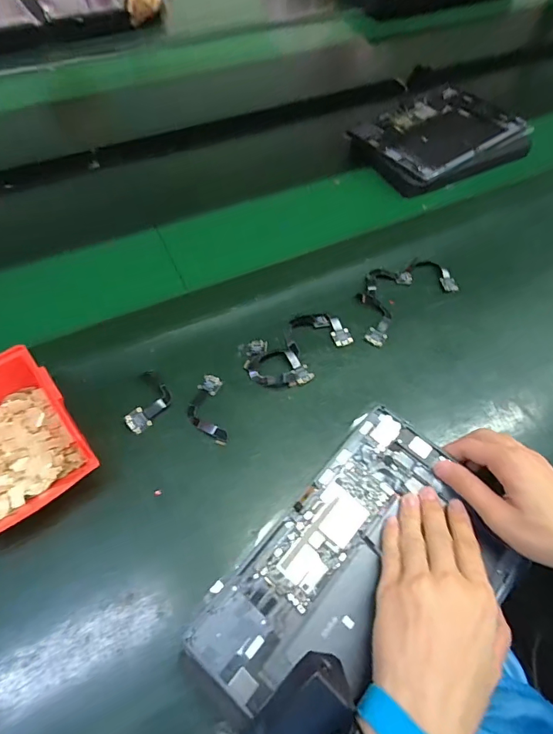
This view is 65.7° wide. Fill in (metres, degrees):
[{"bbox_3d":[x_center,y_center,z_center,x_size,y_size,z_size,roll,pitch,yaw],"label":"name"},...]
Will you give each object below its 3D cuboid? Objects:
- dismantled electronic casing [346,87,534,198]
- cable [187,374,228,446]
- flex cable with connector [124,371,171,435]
[{"bbox_3d":[0.263,-0.364,0.688,0.259,0.038,0.181,-27,62,-18],"label":"dismantled electronic casing"},{"bbox_3d":[-0.071,0.041,0.430,0.035,0.004,0.078,-6,58,-6],"label":"cable"},{"bbox_3d":[-0.125,0.035,0.430,0.035,0.006,0.068,9,58,4],"label":"flex cable with connector"}]

